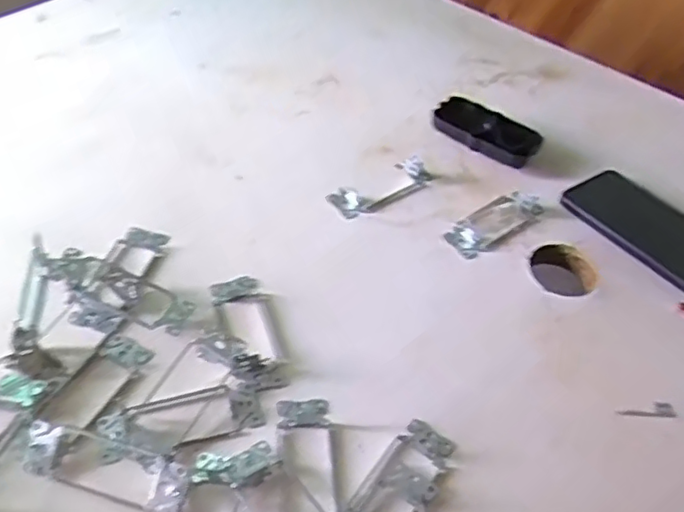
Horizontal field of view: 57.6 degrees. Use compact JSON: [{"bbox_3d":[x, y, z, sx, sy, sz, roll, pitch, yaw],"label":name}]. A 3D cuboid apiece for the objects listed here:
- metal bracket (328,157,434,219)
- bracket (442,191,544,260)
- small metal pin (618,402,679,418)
[{"bbox_3d":[0.040,-0.069,0.588,0.103,0.022,0.039,-27,56,-25],"label":"metal bracket"},{"bbox_3d":[0.143,-0.035,0.566,0.102,0.016,0.035,-30,57,-26],"label":"bracket"},{"bbox_3d":[0.220,0.111,0.451,0.042,0.005,0.011,3,49,-1],"label":"small metal pin"}]

